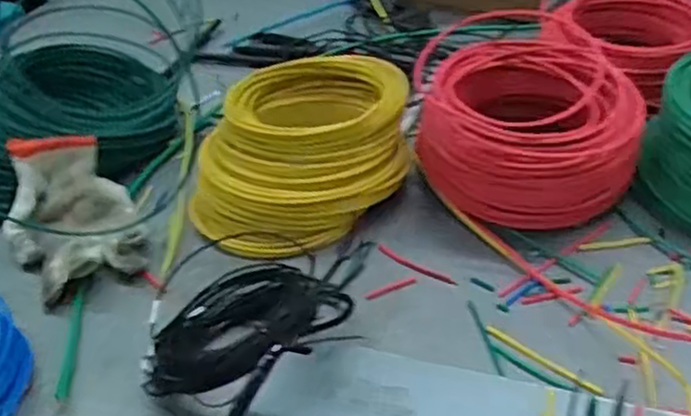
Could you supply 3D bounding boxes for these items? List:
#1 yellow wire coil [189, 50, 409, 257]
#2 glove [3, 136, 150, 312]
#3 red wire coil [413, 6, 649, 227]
[{"bbox_3d":[-0.044,-0.052,0.662,0.201,0.090,0.165,-33,46,-31],"label":"yellow wire coil"},{"bbox_3d":[-0.242,0.002,0.647,0.105,0.070,0.145,-20,40,-18],"label":"glove"},{"bbox_3d":[0.157,-0.071,0.643,0.179,0.131,0.161,3,39,12],"label":"red wire coil"}]

